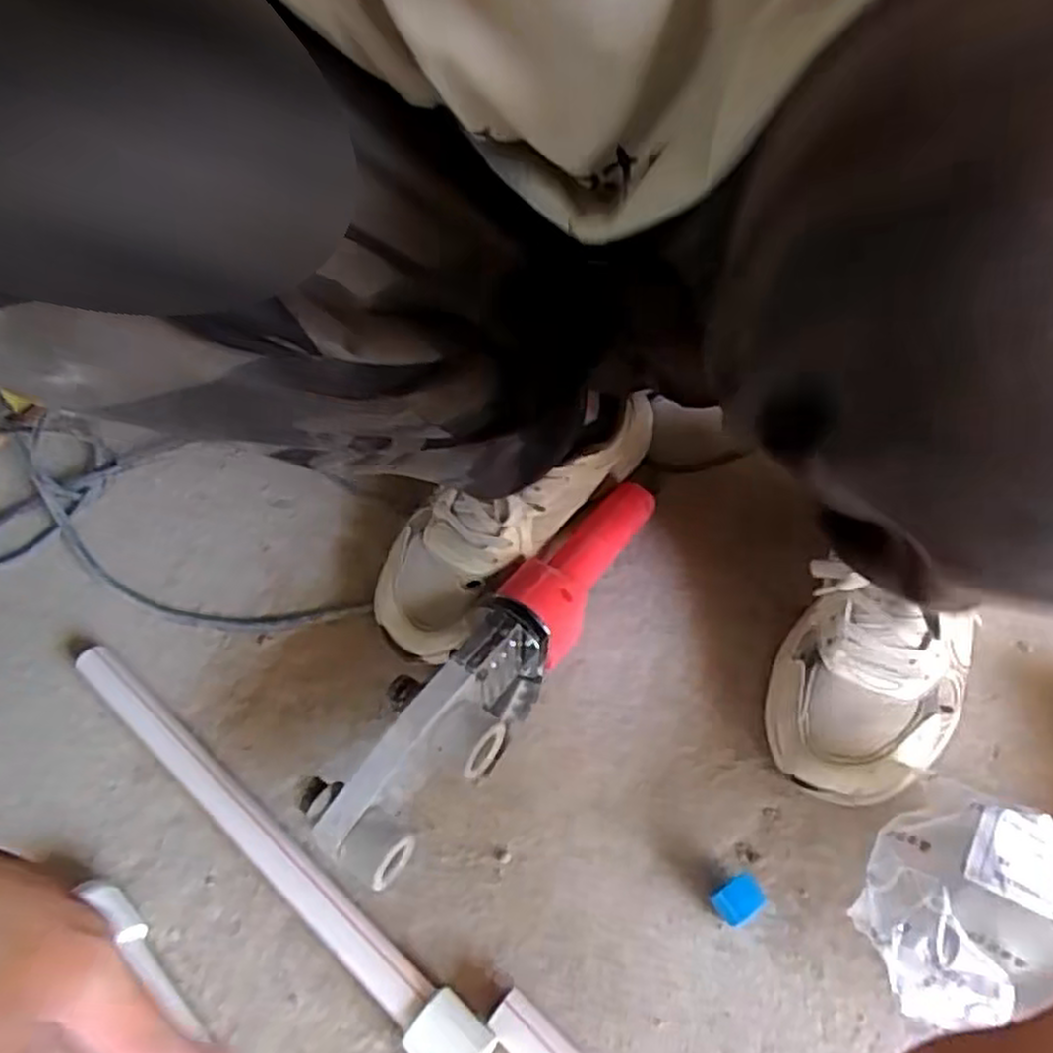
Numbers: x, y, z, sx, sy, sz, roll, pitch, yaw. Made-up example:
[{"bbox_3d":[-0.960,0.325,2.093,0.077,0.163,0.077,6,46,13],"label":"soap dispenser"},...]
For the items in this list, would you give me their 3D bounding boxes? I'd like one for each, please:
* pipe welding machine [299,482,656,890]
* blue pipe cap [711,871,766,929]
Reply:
[{"bbox_3d":[-0.013,0.082,0.516,0.070,0.103,0.332,26,60,21],"label":"pipe welding machine"},{"bbox_3d":[0.125,0.224,0.451,0.027,0.019,0.023,-29,57,-16],"label":"blue pipe cap"}]

